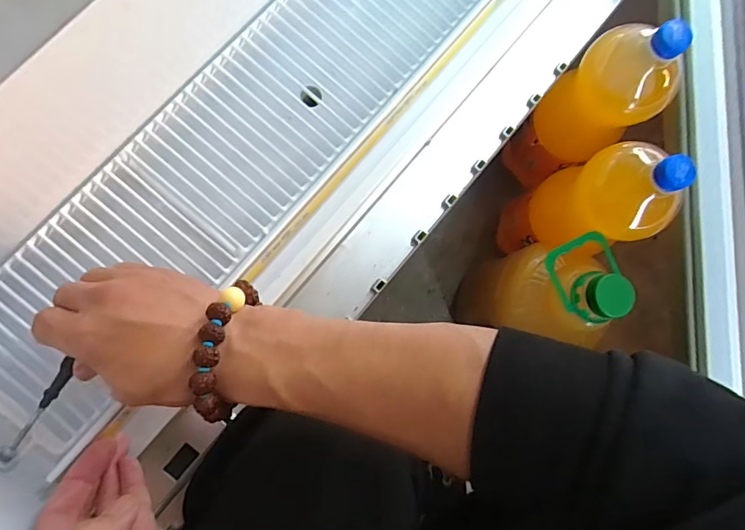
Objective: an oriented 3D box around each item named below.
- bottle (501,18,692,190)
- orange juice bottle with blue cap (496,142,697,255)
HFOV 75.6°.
[{"bbox_3d":[0.237,-0.174,0.544,0.090,0.266,0.093,-36,91,-9],"label":"bottle"},{"bbox_3d":[0.233,-0.065,0.539,0.078,0.284,0.091,-16,87,-9],"label":"orange juice bottle with blue cap"}]

